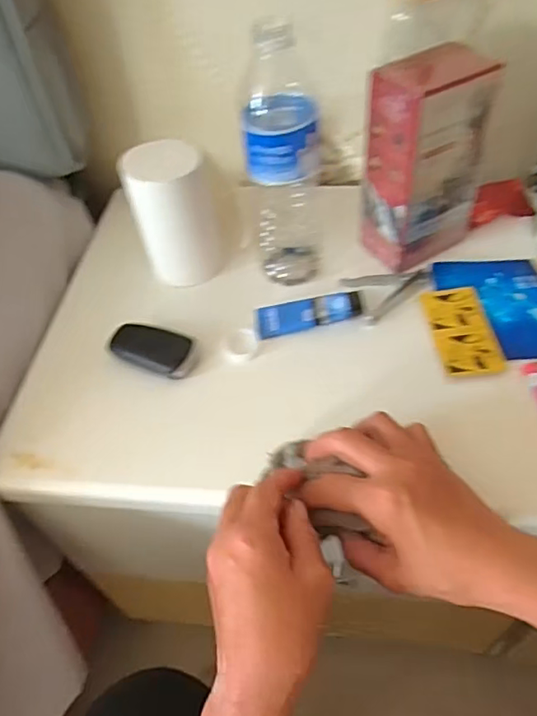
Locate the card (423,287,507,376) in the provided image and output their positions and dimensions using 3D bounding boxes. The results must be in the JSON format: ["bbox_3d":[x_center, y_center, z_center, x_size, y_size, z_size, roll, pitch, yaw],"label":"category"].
[{"bbox_3d":[0.168,-0.024,0.487,0.049,0.004,0.099,-8,49,4],"label":"card"}]

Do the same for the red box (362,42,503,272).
[{"bbox_3d":[0.138,-0.174,0.499,0.089,0.177,0.066,-31,55,-18],"label":"red box"}]

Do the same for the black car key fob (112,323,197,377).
[{"bbox_3d":[-0.100,-0.007,0.493,0.075,0.012,0.038,16,54,18],"label":"black car key fob"}]

